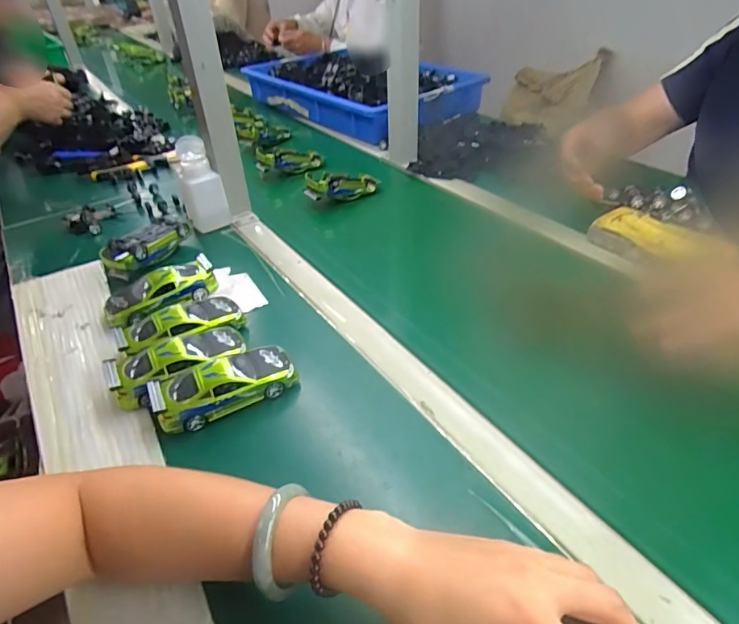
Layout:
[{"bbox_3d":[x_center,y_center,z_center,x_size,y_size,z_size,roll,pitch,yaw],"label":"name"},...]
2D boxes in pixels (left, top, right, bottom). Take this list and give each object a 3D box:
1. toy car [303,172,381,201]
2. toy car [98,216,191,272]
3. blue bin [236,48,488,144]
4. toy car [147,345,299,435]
[{"bbox_3d":[-0.042,-0.210,0.804,0.124,0.038,0.040,-12,36,-32],"label":"toy car"},{"bbox_3d":[-0.306,-0.094,0.670,0.054,0.039,0.128,20,44,26],"label":"toy car"},{"bbox_3d":[-0.050,-0.569,1.194,0.320,0.122,0.623,-32,45,-29],"label":"blue bin"},{"bbox_3d":[-0.139,0.068,0.462,0.129,0.039,0.052,-20,42,-20],"label":"toy car"}]

